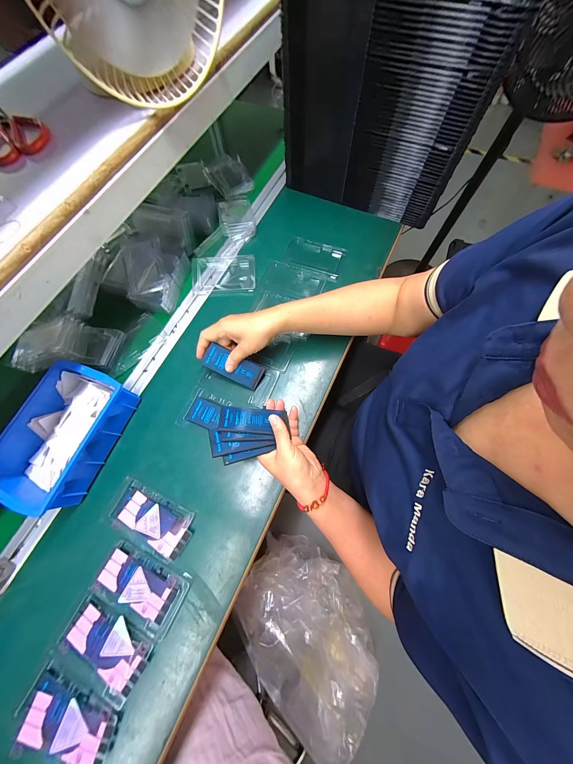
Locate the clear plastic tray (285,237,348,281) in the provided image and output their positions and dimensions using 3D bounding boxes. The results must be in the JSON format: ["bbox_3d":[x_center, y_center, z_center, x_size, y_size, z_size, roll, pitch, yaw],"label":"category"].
[{"bbox_3d":[0.056,-0.263,0.514,0.122,0.008,0.080,21,73,9],"label":"clear plastic tray"}]

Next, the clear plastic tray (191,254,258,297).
[{"bbox_3d":[-0.132,-0.223,0.499,0.132,0.023,0.083,-3,71,1],"label":"clear plastic tray"}]

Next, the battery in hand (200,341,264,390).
[{"bbox_3d":[-0.087,-0.026,0.410,0.098,0.008,0.045,28,100,-12],"label":"battery in hand"}]

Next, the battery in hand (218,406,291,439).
[{"bbox_3d":[-0.050,0.057,0.362,0.096,0.004,0.041,6,51,-12],"label":"battery in hand"}]

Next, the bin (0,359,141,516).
[{"bbox_3d":[-0.351,0.078,0.385,0.141,0.060,0.201,19,73,8],"label":"bin"}]

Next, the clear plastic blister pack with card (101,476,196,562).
[{"bbox_3d":[-0.205,0.203,0.365,0.134,0.007,0.069,23,74,9],"label":"clear plastic blister pack with card"}]

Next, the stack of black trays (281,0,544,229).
[{"bbox_3d":[0.187,-0.533,0.453,0.341,0.284,0.207,27,74,10],"label":"stack of black trays"}]

